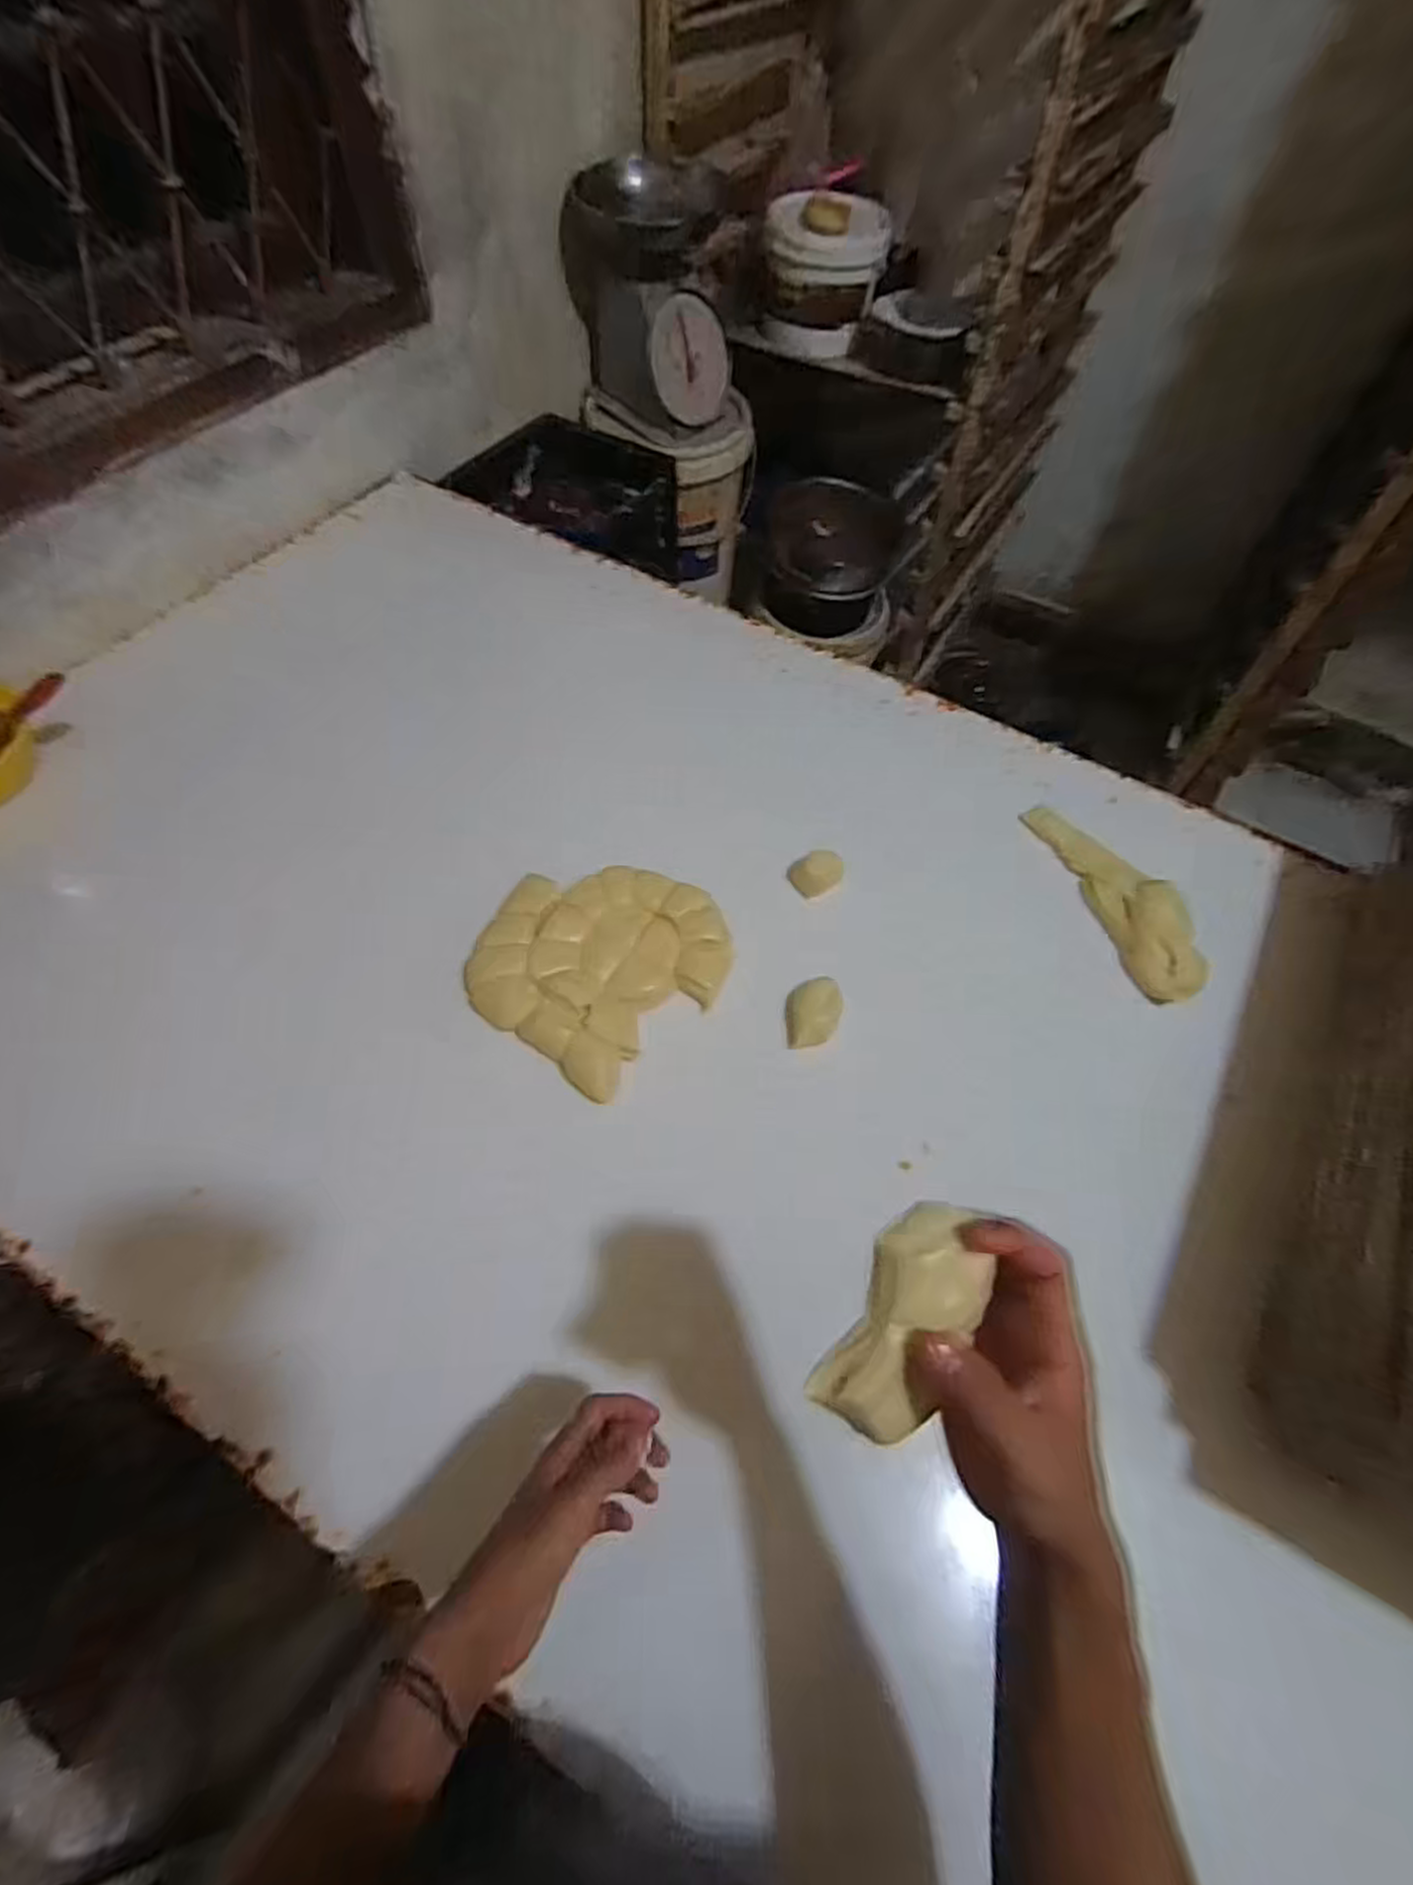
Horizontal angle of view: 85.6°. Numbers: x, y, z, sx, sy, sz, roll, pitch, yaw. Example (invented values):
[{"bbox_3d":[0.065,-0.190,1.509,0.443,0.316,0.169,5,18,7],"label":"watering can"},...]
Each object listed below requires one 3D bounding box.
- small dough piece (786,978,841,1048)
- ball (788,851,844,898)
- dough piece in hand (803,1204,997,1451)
[{"bbox_3d":[0.100,0.066,0.706,0.048,0.026,0.061,2,58,-2],"label":"small dough piece"},{"bbox_3d":[0.113,-0.072,0.780,0.044,0.035,0.043,1,58,-2],"label":"ball"},{"bbox_3d":[0.085,0.154,0.314,0.051,0.027,0.095,27,83,13],"label":"dough piece in hand"}]

